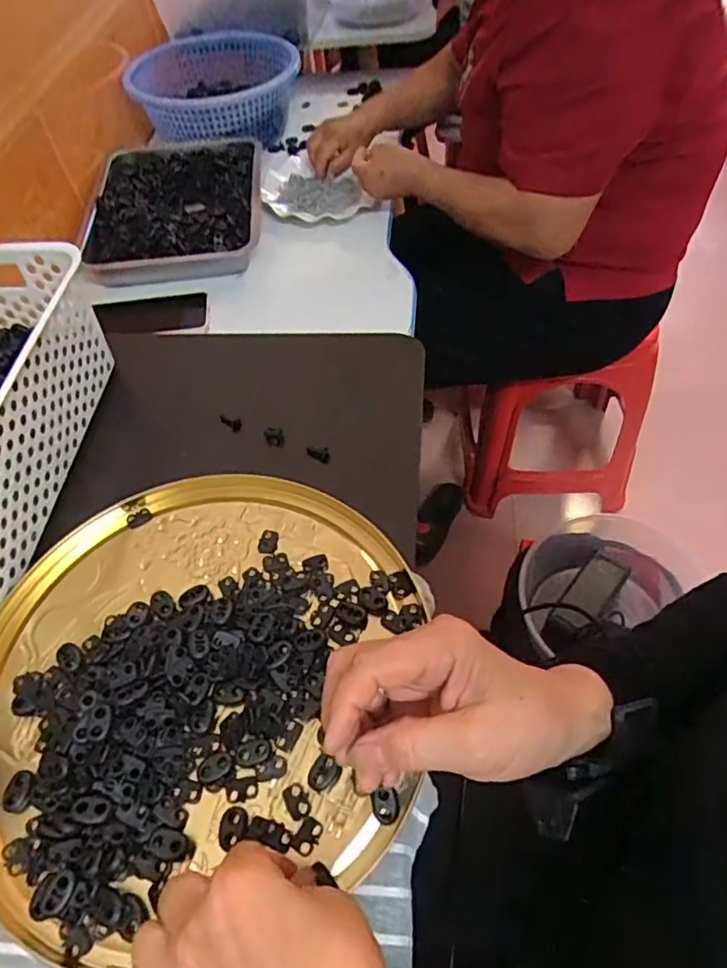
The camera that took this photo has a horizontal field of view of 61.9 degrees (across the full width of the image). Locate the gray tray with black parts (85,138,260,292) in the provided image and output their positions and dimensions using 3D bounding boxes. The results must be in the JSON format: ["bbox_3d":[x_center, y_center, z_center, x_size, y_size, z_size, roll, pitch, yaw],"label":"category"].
[{"bbox_3d":[-0.262,-0.403,0.873,0.234,0.044,0.323,-4,54,2],"label":"gray tray with black parts"}]

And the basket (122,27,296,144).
[{"bbox_3d":[-0.241,-0.673,1.006,0.257,0.078,0.258,-3,54,3],"label":"basket"}]

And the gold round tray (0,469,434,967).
[{"bbox_3d":[-0.112,0.108,0.387,0.291,0.027,0.276,-2,54,3],"label":"gold round tray"}]

